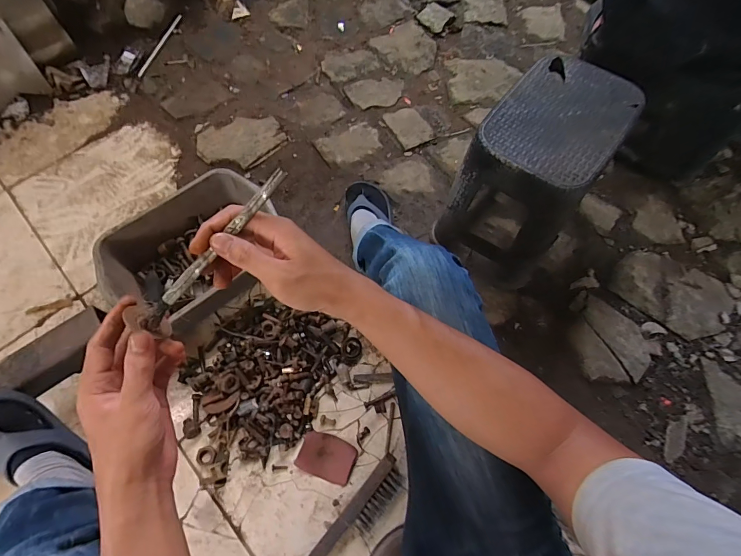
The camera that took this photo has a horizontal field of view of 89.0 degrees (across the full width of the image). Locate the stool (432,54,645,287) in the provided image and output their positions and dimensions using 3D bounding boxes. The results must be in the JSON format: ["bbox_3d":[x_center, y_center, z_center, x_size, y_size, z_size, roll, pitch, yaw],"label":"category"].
[{"bbox_3d":[0.310,-0.183,0.745,0.212,0.330,0.276,40,72,15],"label":"stool"}]

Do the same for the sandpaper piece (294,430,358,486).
[{"bbox_3d":[-0.079,0.327,0.690,0.101,0.004,0.070,20,67,9],"label":"sandpaper piece"}]

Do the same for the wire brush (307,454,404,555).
[{"bbox_3d":[-0.032,0.415,0.635,0.051,0.037,0.243,39,71,16],"label":"wire brush"}]

